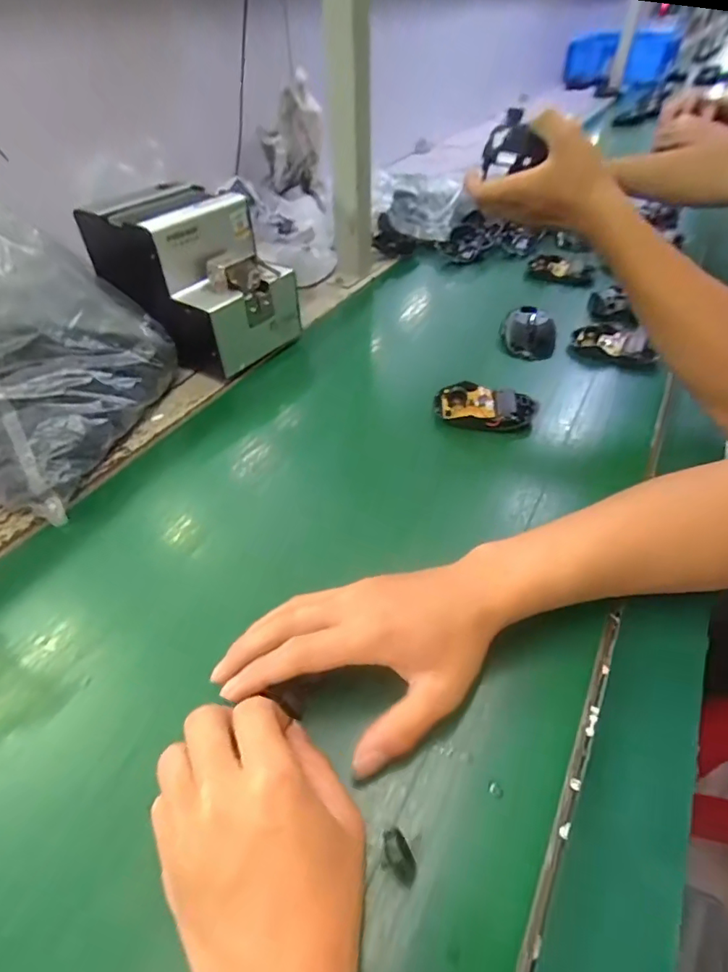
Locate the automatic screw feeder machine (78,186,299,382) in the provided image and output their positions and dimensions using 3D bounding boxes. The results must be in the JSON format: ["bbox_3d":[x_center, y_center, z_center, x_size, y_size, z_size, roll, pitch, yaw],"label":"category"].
[{"bbox_3d":[-0.179,-0.226,0.553,0.177,0.138,0.137,28,49,30],"label":"automatic screw feeder machine"}]

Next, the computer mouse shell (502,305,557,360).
[{"bbox_3d":[0.190,-0.173,0.589,0.059,0.040,0.081,12,43,15],"label":"computer mouse shell"}]

